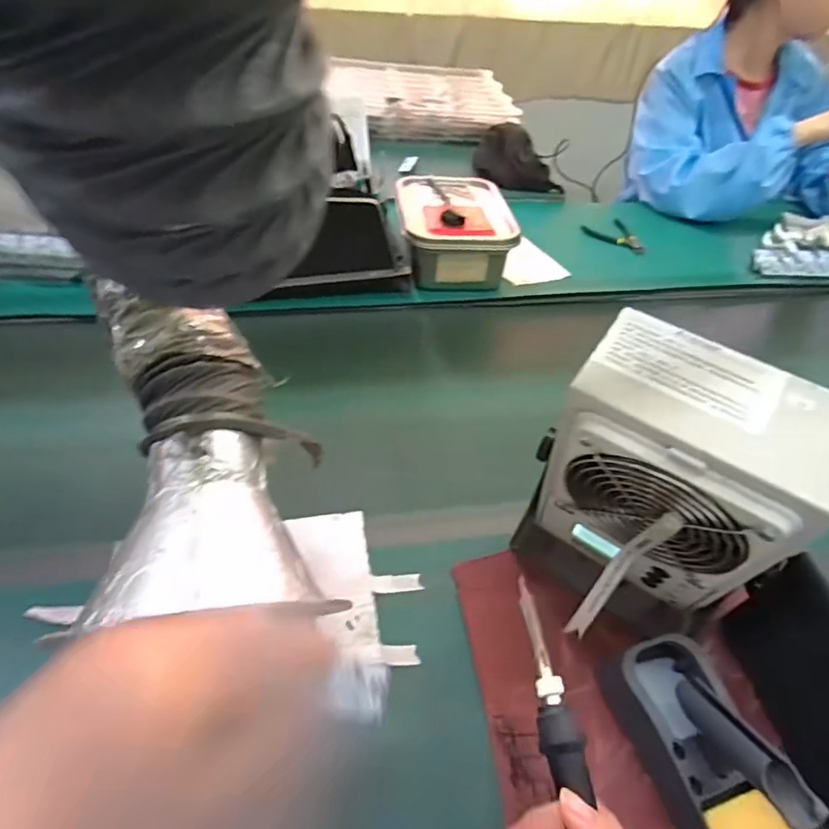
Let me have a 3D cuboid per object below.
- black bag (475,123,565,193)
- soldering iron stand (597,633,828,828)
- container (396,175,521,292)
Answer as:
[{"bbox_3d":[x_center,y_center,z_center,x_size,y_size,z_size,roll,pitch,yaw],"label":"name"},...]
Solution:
[{"bbox_3d":[0.222,-0.542,1.134,0.189,0.087,0.173,9,45,3],"label":"black bag"},{"bbox_3d":[0.201,0.228,0.356,0.075,0.088,0.162,-11,48,-17],"label":"soldering iron stand"},{"bbox_3d":[0.056,-0.289,0.852,0.165,0.097,0.227,0,45,-7],"label":"container"}]

